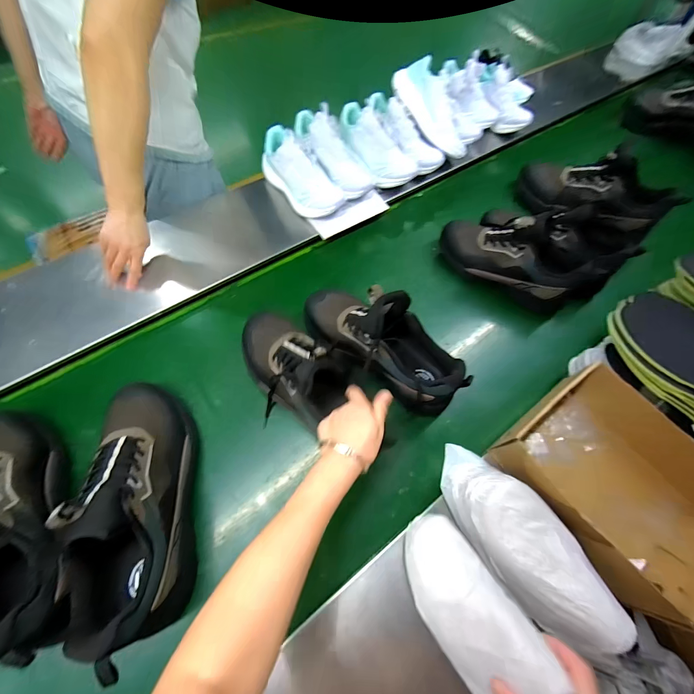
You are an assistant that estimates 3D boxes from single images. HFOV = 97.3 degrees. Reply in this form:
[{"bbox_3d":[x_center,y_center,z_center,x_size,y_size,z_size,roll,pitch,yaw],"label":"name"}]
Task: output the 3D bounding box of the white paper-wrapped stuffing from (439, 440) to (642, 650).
[{"bbox_3d":[0.226,0.245,0.407,0.099,0.093,0.261,-29,52,-16],"label":"white paper-wrapped stuffing"}]

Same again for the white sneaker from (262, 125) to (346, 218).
[{"bbox_3d":[-0.106,-0.392,0.695,0.088,0.103,0.226,-38,73,-19],"label":"white sneaker"}]

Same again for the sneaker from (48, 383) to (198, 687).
[{"bbox_3d":[-0.292,0.204,0.410,0.113,0.149,0.337,-9,66,-8],"label":"sneaker"}]

